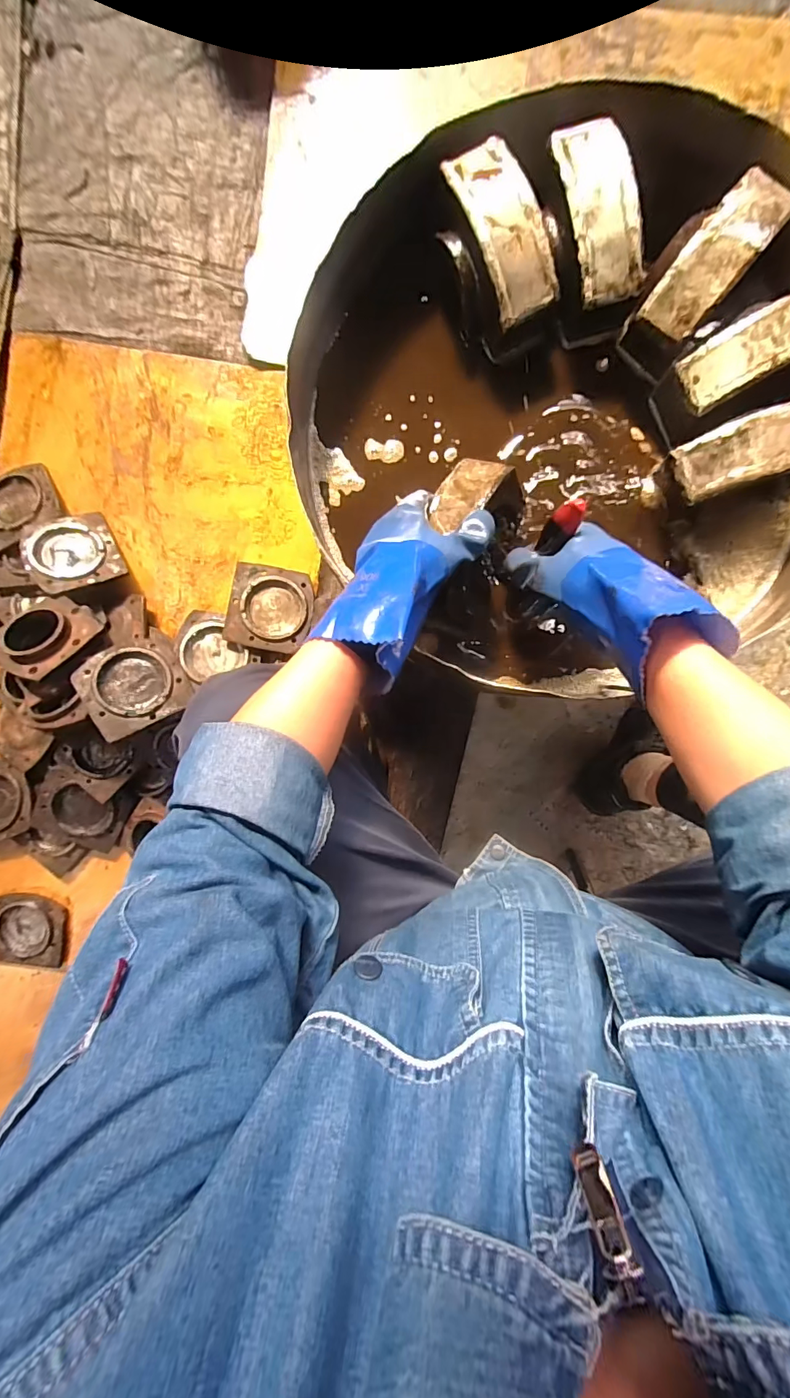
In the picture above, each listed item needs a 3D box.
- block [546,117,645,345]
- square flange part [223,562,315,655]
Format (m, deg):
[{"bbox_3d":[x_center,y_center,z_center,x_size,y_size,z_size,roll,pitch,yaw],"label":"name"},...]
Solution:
[{"bbox_3d":[0.200,-0.470,0.457,0.072,0.061,0.177,-14,109,6],"label":"block"},{"bbox_3d":[-0.239,-0.176,0.878,0.153,0.024,0.158,11,85,-13],"label":"square flange part"}]

